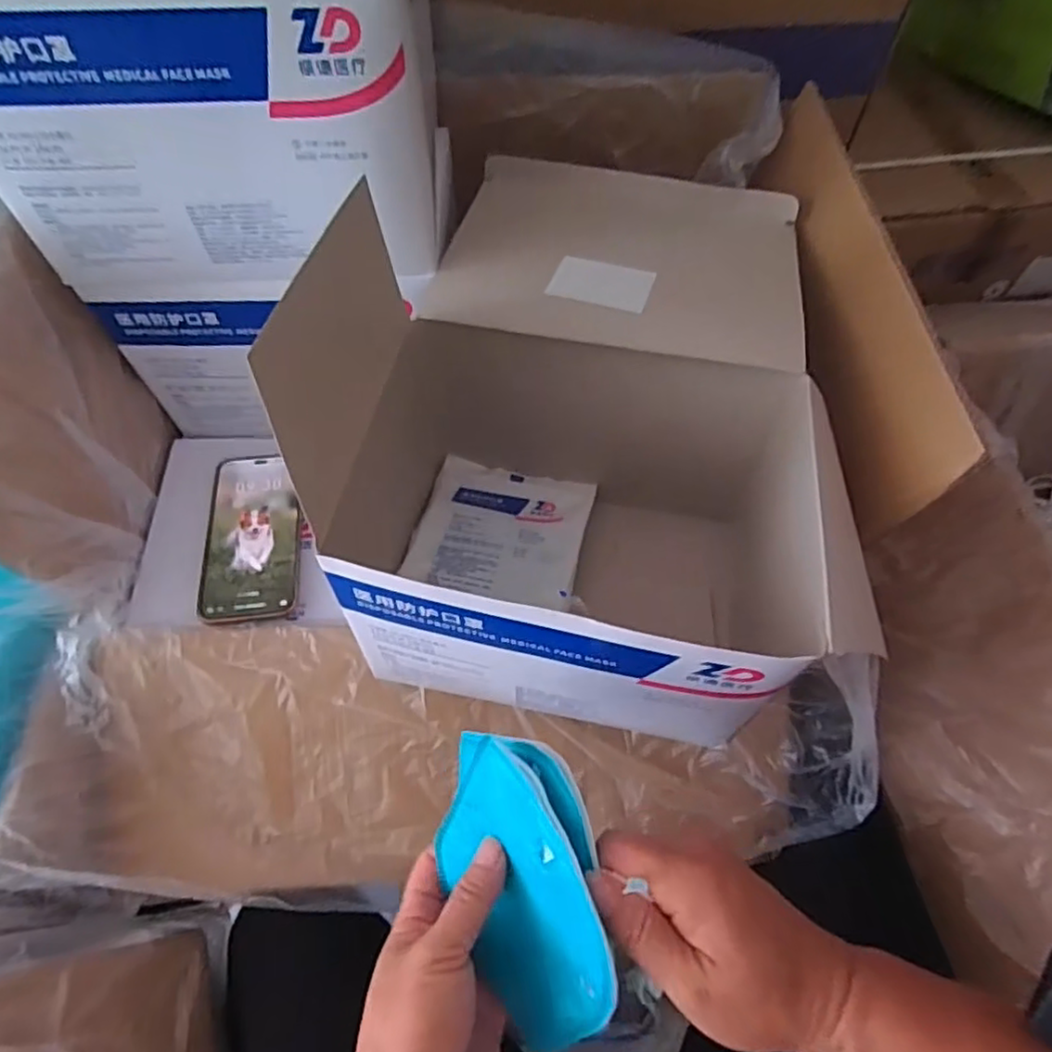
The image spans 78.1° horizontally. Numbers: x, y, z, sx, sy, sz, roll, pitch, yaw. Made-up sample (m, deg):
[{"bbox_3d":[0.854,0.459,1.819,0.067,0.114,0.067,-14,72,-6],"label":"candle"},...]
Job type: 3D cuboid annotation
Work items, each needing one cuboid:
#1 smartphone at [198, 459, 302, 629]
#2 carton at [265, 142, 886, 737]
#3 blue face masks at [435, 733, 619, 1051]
[{"bbox_3d":[-0.230,0.004,0.545,0.075,0.005,0.161,-8,60,-5],"label":"smartphone"},{"bbox_3d":[0.053,-0.092,0.466,0.316,0.271,0.414,6,60,3],"label":"carton"},{"bbox_3d":[-0.001,0.164,0.301,0.021,0.095,0.128,-3,58,-41],"label":"blue face masks"}]

